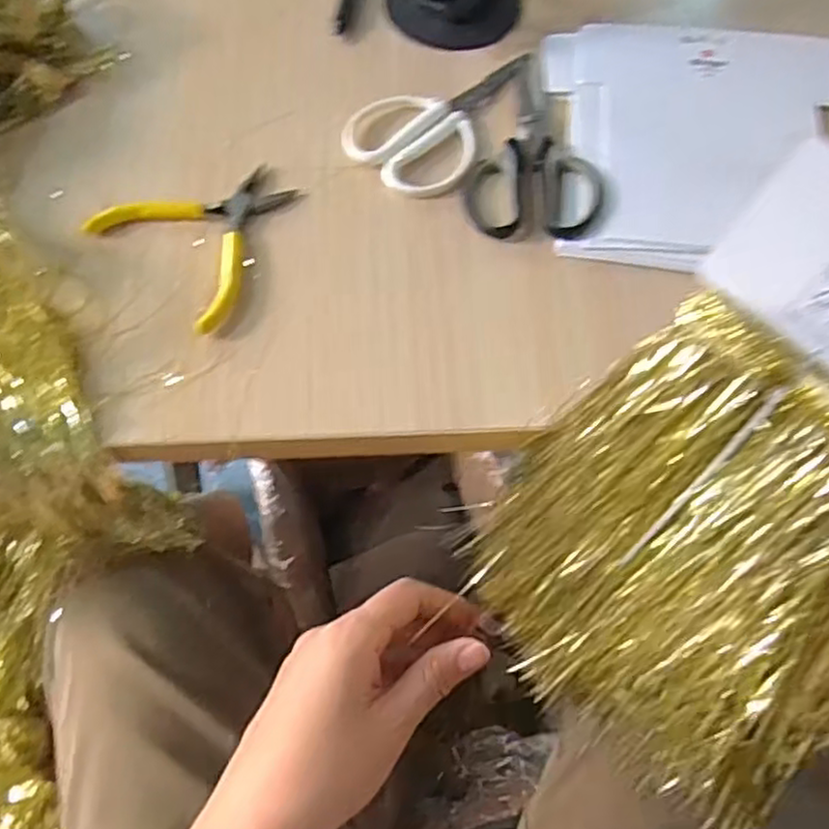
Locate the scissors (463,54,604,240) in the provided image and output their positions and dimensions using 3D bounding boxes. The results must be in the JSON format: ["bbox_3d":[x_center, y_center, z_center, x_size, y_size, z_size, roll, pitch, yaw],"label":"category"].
[{"bbox_3d":[0.072,-0.168,0.431,0.077,0.009,0.143,4,65,2],"label":"scissors"}]

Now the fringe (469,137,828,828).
[{"bbox_3d":[0.124,0.044,0.259,0.159,0.234,0.021,44,32,15],"label":"fringe"}]

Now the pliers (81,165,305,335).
[{"bbox_3d":[-0.116,-0.108,0.409,0.102,0.012,0.100,39,71,16],"label":"pliers"}]

